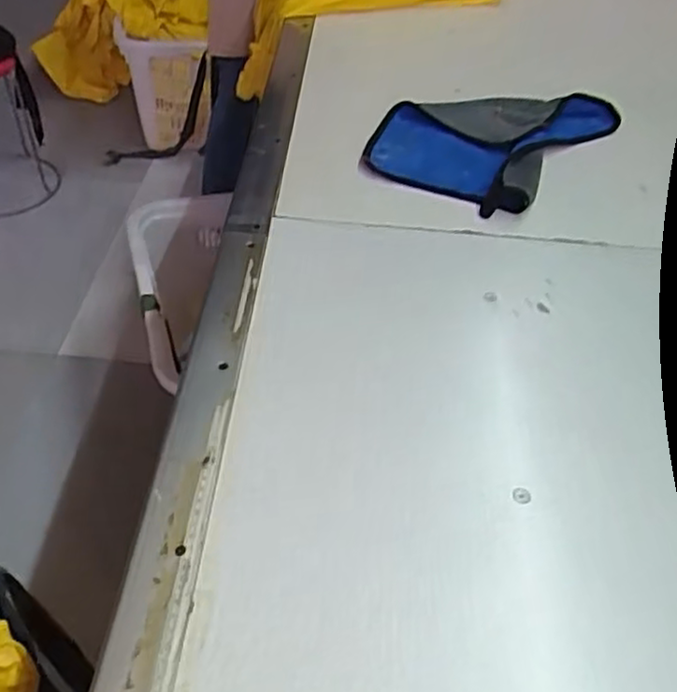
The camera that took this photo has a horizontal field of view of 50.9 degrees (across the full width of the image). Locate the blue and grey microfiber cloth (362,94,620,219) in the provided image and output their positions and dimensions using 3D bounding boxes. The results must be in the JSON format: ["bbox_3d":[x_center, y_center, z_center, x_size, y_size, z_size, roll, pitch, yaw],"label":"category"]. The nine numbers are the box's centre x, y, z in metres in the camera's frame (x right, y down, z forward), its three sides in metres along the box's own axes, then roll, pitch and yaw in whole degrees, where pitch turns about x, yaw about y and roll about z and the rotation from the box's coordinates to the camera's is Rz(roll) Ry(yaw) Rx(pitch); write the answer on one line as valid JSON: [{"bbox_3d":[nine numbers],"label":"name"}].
[{"bbox_3d":[0.217,-0.312,1.025,0.257,0.017,0.396,29,48,24],"label":"blue and grey microfiber cloth"}]

